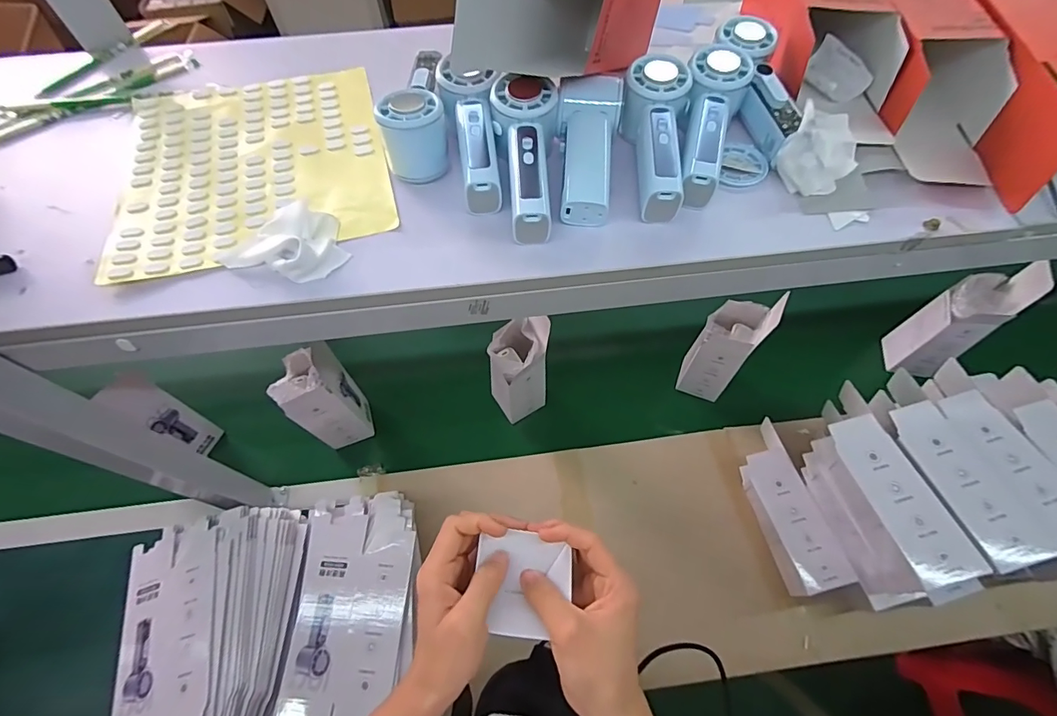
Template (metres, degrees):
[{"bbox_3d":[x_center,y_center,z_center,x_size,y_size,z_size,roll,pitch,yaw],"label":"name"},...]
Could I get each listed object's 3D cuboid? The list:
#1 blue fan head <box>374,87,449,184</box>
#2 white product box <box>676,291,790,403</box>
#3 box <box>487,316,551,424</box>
[{"bbox_3d":[-0.101,-0.195,0.414,0.056,0.063,0.044,-13,61,-7],"label":"blue fan head"},{"bbox_3d":[0.312,-0.017,0.751,0.084,0.210,0.087,29,65,15],"label":"white product box"},{"bbox_3d":[-0.015,0.017,0.739,0.079,0.219,0.066,-31,65,-16],"label":"box"}]

